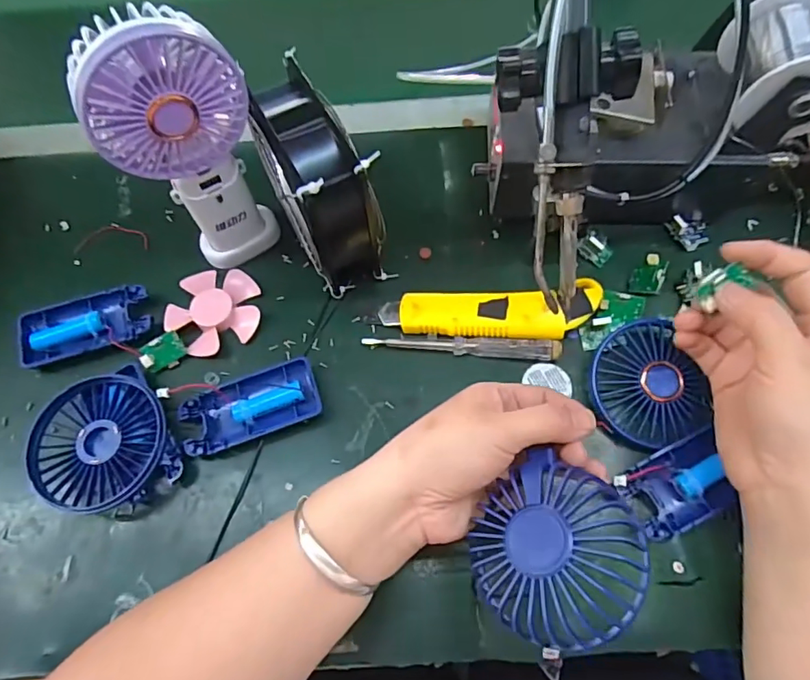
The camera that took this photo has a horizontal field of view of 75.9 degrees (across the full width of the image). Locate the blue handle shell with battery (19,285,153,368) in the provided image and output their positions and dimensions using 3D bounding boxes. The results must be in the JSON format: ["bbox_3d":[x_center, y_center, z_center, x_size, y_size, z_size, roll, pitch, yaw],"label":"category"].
[{"bbox_3d":[-0.240,-0.014,0.392,0.091,0.012,0.049,-16,66,-5],"label":"blue handle shell with battery"}]

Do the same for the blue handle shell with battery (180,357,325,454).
[{"bbox_3d":[-0.105,0.047,0.361,0.092,0.014,0.044,-20,67,-7],"label":"blue handle shell with battery"}]

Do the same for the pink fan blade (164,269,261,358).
[{"bbox_3d":[-0.146,-0.024,0.396,0.070,0.010,0.071,-1,66,2],"label":"pink fan blade"}]

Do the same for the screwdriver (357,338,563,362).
[{"bbox_3d":[0.040,0.004,0.372,0.137,0.015,0.012,4,66,4],"label":"screwdriver"}]

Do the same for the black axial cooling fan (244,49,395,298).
[{"bbox_3d":[-0.059,-0.107,0.366,0.058,0.118,0.111,-27,68,-9],"label":"black axial cooling fan"}]

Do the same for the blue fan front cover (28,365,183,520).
[{"bbox_3d":[-0.199,0.069,0.348,0.083,0.026,0.090,-36,69,-13],"label":"blue fan front cover"}]

